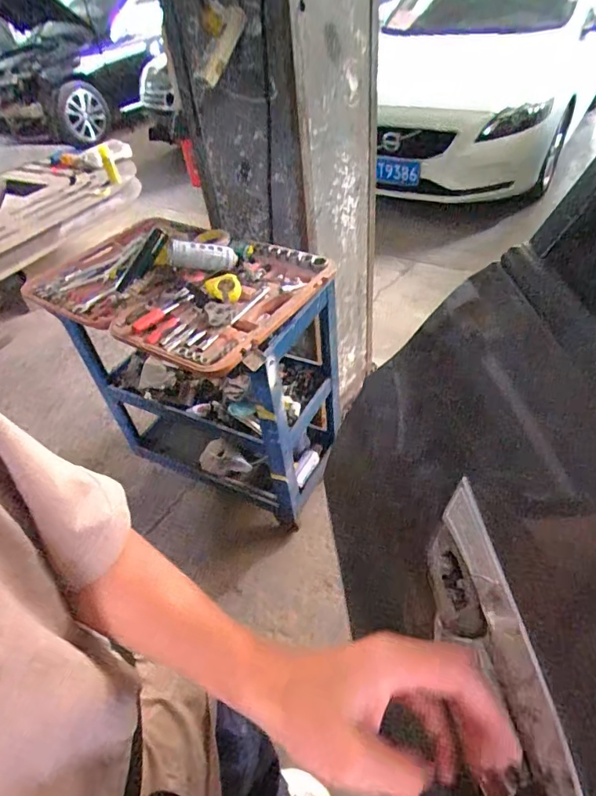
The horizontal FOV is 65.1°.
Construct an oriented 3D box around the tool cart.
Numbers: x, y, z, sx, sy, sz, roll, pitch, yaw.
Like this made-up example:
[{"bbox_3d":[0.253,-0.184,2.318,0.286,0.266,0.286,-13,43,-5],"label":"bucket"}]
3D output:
[{"bbox_3d":[-0.278,-0.068,1.421,0.750,0.762,0.471,24,52,28],"label":"tool cart"}]

